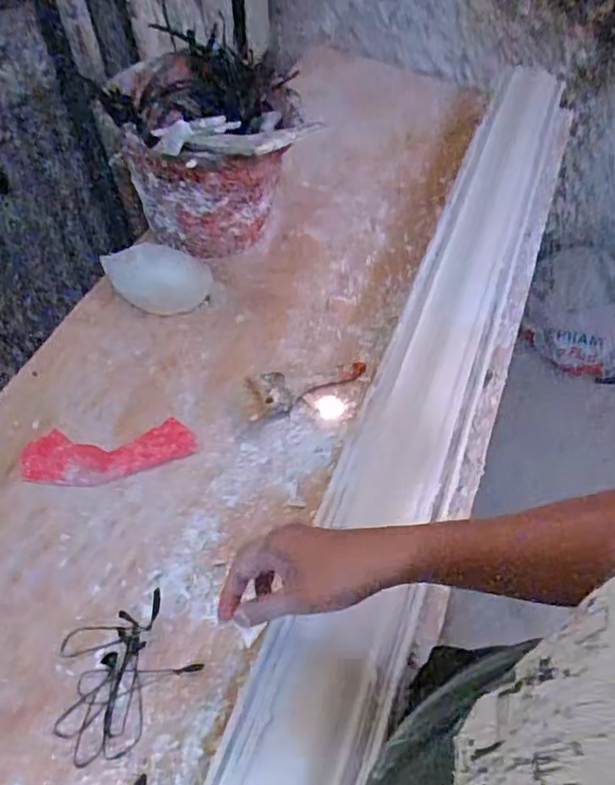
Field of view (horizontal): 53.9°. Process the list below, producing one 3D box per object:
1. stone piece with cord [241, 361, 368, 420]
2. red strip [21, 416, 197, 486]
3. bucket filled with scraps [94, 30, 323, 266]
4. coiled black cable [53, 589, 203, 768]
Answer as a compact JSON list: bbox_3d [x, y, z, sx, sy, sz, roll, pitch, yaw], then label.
[{"bbox_3d":[0.004,0.001,0.801,0.167,0.028,0.073,-10,56,-11],"label":"stone piece with cord"},{"bbox_3d":[-0.242,0.072,0.741,0.201,0.006,0.077,-9,56,-11],"label":"red strip"},{"bbox_3d":[-0.143,-0.335,0.896,0.271,0.213,0.234,8,55,1],"label":"bucket filled with scraps"},{"bbox_3d":[-0.184,0.276,0.593,0.134,0.005,0.122,-30,63,-23],"label":"coiled black cable"}]

